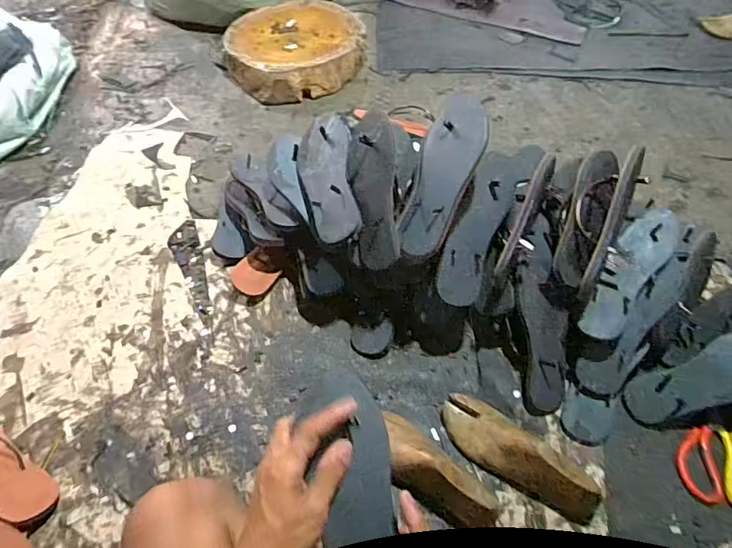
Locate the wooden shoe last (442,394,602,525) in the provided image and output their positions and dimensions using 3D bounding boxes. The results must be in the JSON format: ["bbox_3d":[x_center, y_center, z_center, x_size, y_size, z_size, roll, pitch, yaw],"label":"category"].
[{"bbox_3d":[0.215,0.263,0.707,0.080,0.085,0.249,-37,62,-23],"label":"wooden shoe last"}]

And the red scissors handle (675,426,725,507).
[{"bbox_3d":[0.492,0.282,0.728,0.060,0.016,0.116,9,55,7],"label":"red scissors handle"}]

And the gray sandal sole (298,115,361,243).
[{"bbox_3d":[-0.066,-0.155,0.797,0.095,0.022,0.236,-20,62,21],"label":"gray sandal sole"}]

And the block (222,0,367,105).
[{"bbox_3d":[-0.191,-0.614,1.327,0.360,0.085,0.364,0,55,1],"label":"block"}]

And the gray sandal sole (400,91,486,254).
[{"bbox_3d":[0.114,-0.143,0.727,0.091,0.040,0.255,19,88,14],"label":"gray sandal sole"}]

